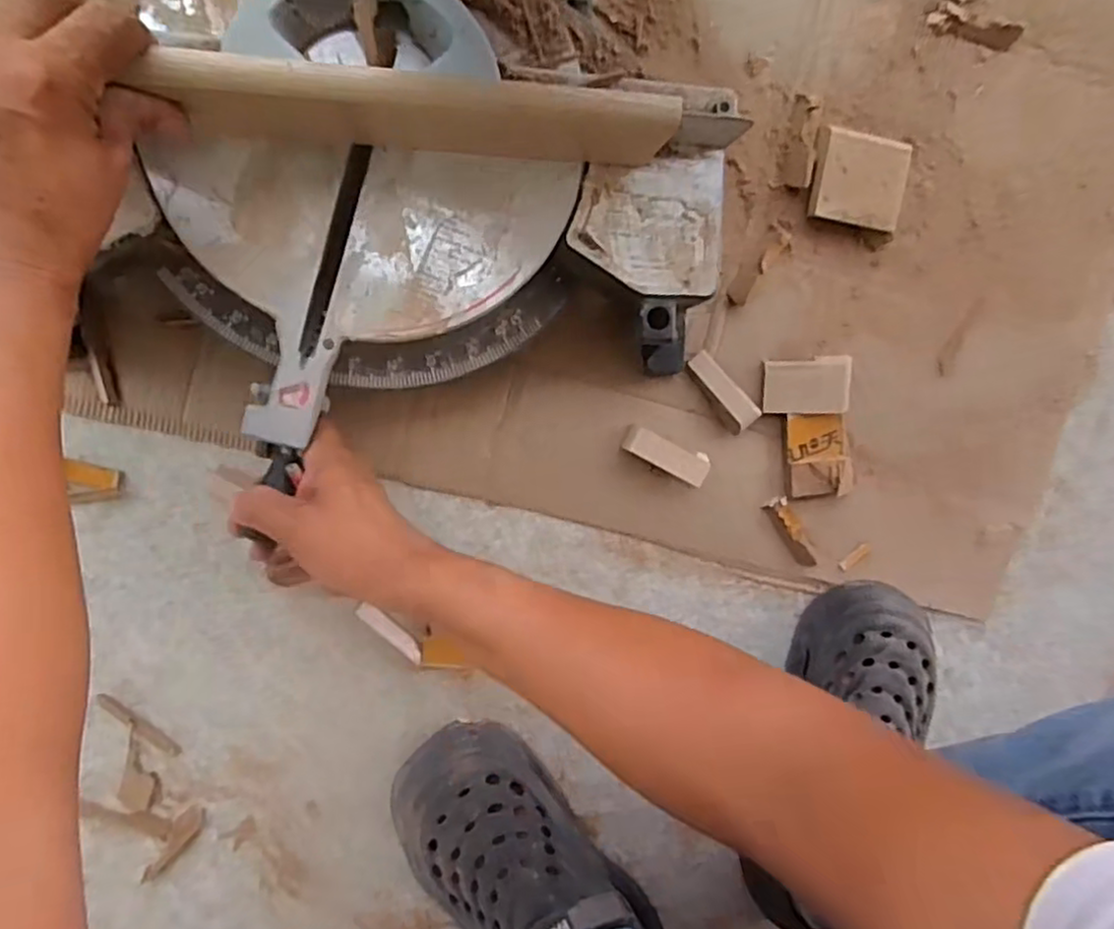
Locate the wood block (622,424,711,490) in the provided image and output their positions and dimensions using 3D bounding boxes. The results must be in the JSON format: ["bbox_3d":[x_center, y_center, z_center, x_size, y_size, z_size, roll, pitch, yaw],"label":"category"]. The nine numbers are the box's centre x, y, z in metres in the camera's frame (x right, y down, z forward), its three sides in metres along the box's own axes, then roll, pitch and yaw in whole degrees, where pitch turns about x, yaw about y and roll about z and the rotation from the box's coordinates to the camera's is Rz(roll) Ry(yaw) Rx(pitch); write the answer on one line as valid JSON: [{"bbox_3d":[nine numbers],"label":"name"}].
[{"bbox_3d":[0.085,-0.007,0.549,0.069,0.016,0.025,22,94,-13],"label":"wood block"}]

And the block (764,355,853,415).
[{"bbox_3d":[0.199,-0.063,0.559,0.068,0.016,0.044,-3,99,-10],"label":"block"}]

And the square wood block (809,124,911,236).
[{"bbox_3d":[0.231,-0.219,0.539,0.073,0.016,0.067,9,96,-12],"label":"square wood block"}]

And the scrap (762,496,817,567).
[{"bbox_3d":[0.196,0.057,0.581,0.021,0.009,0.070,-36,103,-4],"label":"scrap"}]

